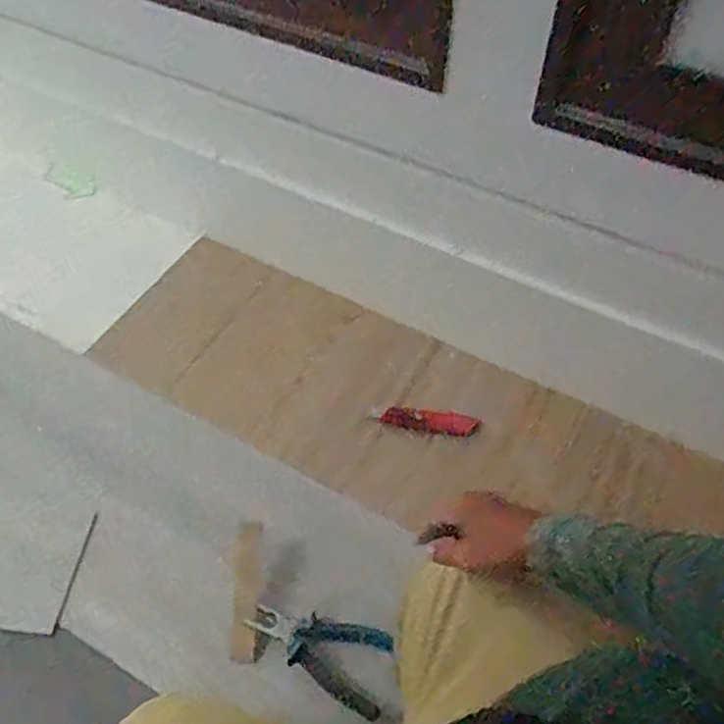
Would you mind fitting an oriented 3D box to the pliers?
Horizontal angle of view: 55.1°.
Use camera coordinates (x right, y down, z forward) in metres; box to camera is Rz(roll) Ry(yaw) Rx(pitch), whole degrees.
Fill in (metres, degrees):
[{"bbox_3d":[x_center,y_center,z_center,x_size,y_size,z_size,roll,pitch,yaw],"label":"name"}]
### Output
[{"bbox_3d":[-0.041,0.316,0.785,0.169,0.015,0.082,28,59,17],"label":"pliers"}]

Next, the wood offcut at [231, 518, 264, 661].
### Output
[{"bbox_3d":[-0.133,0.268,0.811,0.033,0.017,0.153,0,72,-1],"label":"wood offcut"}]

